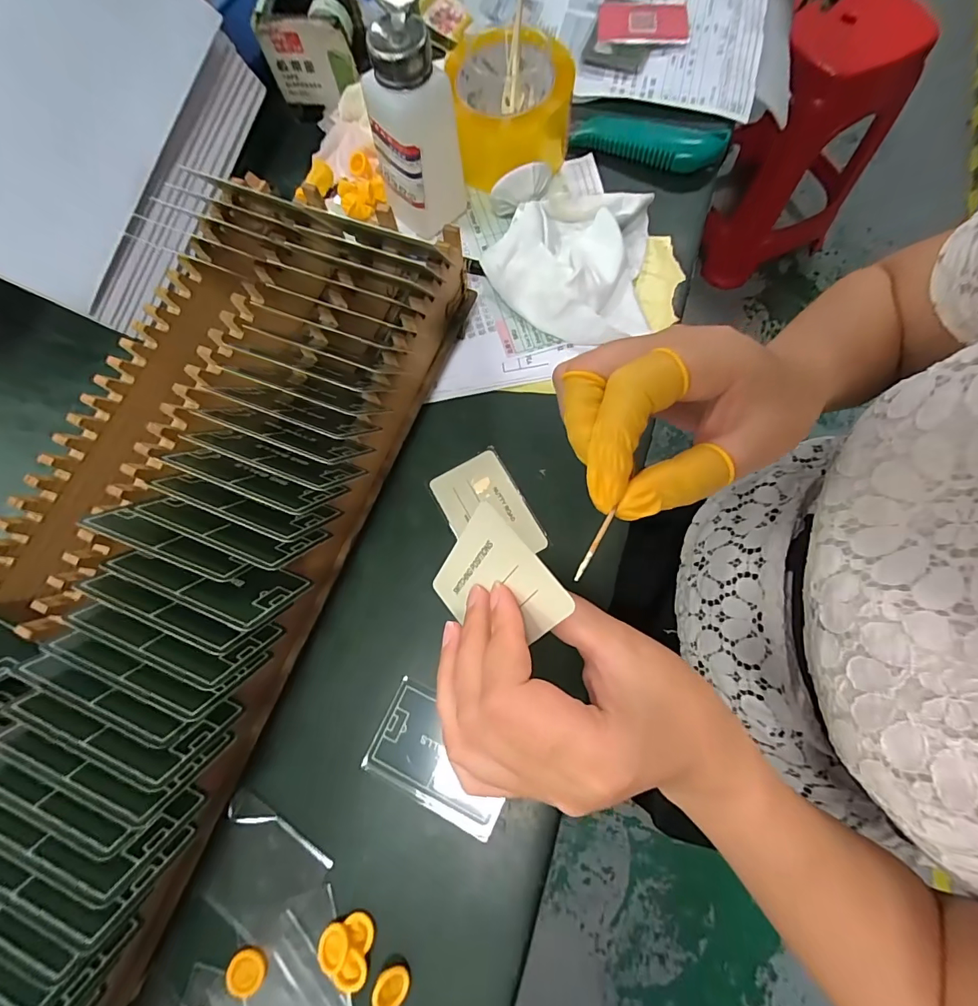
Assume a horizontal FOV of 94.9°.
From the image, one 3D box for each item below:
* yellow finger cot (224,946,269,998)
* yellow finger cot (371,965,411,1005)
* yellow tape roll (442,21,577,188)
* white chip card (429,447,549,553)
[{"bbox_3d":[-0.137,0.264,0.253,0.022,0.005,0.020,0,75,1],"label":"yellow finger cot"},{"bbox_3d":[-0.054,0.267,0.246,0.021,0.004,0.017,6,60,-28],"label":"yellow finger cot"},{"bbox_3d":[0.020,-0.338,0.387,0.097,0.071,0.097,0,75,1],"label":"yellow tape roll"},{"bbox_3d":[-0.002,0.005,0.324,0.055,0.004,0.083,-28,76,-6],"label":"white chip card"}]

